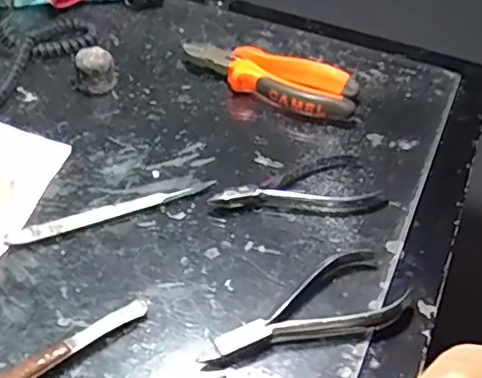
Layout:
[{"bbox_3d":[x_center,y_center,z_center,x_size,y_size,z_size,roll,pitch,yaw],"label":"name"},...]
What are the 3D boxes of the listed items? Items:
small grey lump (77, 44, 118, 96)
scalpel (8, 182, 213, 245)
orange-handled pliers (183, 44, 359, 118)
[{"bbox_3d":[-0.117,-0.097,0.488,0.030,0.035,0.026,-3,43,-10],"label":"small grey lump"},{"bbox_3d":[-0.081,0.014,0.387,0.135,0.005,0.010,-16,47,-23],"label":"scalpel"},{"bbox_3d":[0.026,-0.095,0.503,0.151,0.025,0.054,24,45,18],"label":"orange-handled pliers"}]

